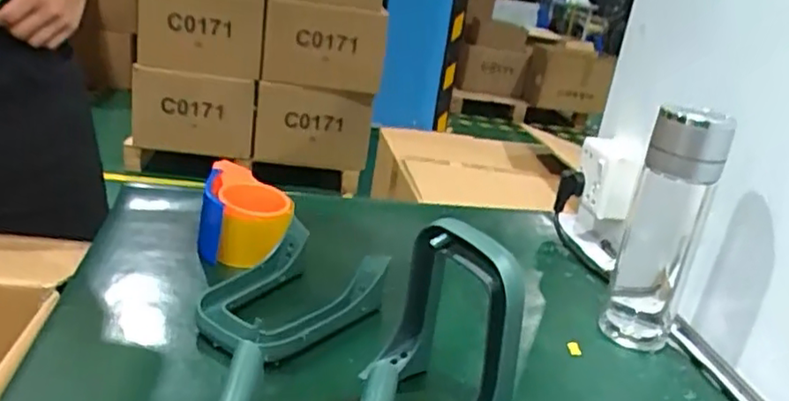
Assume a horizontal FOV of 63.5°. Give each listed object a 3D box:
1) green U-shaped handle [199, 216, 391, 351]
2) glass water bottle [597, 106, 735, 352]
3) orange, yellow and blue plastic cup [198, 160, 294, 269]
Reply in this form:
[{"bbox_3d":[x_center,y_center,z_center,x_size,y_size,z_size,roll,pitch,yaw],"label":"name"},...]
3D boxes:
[{"bbox_3d":[-0.106,0.088,0.611,0.125,0.060,0.163,23,27,35],"label":"green U-shaped handle"},{"bbox_3d":[0.266,0.028,0.635,0.066,0.236,0.057,14,22,13],"label":"glass water bottle"},{"bbox_3d":[-0.169,0.014,0.722,0.100,0.067,0.145,2,22,-15],"label":"orange, yellow and blue plastic cup"}]

